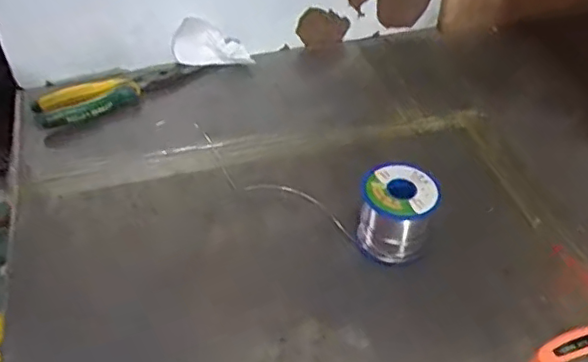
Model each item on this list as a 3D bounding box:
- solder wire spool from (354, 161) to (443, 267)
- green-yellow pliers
[{"bbox_3d":[0.089,0.028,0.534,0.062,0.070,0.058,0,43,0],"label":"solder wire spool"},{"bbox_3d":[-0.206,-0.100,0.693,0.163,0.023,0.061,-21,49,-24],"label":"green-yellow pliers"}]

